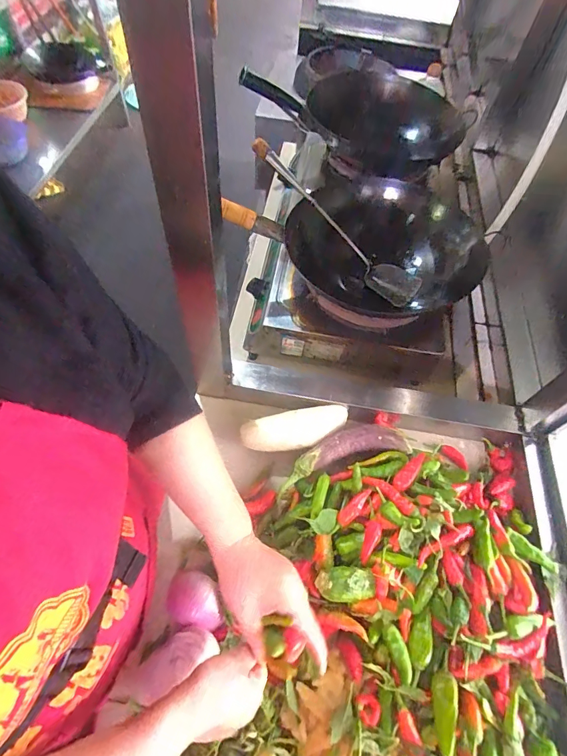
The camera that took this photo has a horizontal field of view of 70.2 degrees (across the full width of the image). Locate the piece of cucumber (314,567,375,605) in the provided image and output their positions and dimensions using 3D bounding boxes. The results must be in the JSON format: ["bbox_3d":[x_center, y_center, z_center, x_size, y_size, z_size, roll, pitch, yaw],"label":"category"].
[{"bbox_3d":[0.078,0.263,0.511,0.072,0.023,0.039,6,59,-1],"label":"piece of cucumber"}]

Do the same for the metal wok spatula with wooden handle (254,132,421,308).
[{"bbox_3d":[0.092,-0.290,0.747,0.404,0.042,0.102,44,64,-3],"label":"metal wok spatula with wooden handle"}]

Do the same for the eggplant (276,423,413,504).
[{"bbox_3d":[0.088,0.118,0.625,0.215,0.035,0.069,-19,62,-15],"label":"eggplant"}]

